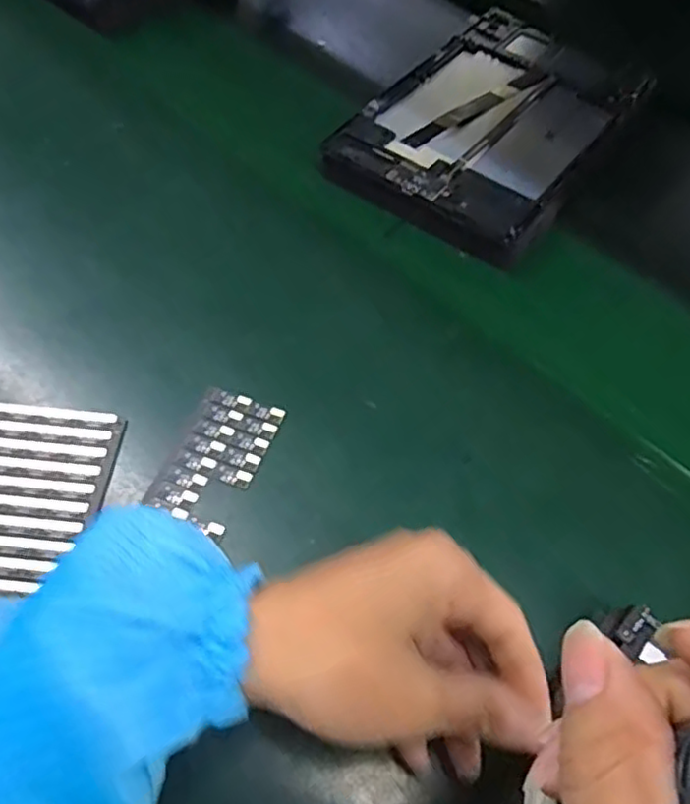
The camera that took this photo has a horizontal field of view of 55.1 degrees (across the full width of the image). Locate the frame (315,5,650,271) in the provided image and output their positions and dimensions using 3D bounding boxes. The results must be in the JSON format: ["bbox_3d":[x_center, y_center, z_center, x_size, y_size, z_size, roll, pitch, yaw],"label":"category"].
[{"bbox_3d":[0.112,-0.207,0.493,0.152,0.028,0.255,31,61,15],"label":"frame"}]

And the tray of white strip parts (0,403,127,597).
[{"bbox_3d":[-0.164,0.047,0.328,0.085,0.010,0.097,8,57,1],"label":"tray of white strip parts"}]

